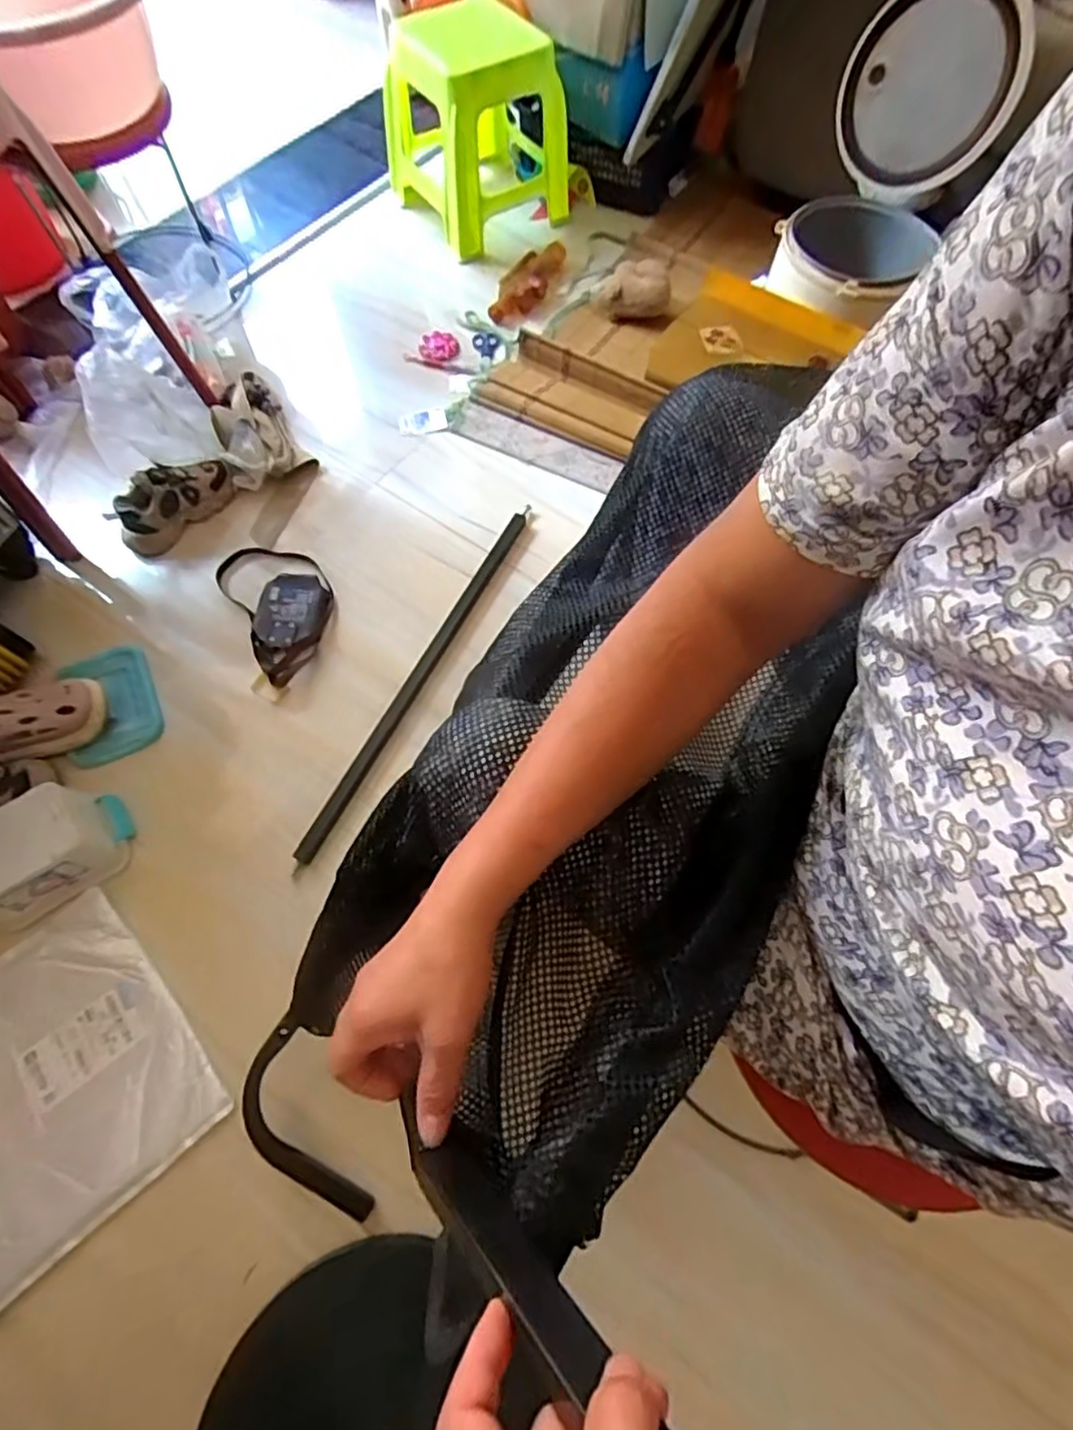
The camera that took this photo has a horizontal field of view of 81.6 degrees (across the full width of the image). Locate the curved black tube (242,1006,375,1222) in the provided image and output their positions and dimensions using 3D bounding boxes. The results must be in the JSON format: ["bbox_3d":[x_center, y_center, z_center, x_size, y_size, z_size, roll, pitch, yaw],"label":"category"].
[{"bbox_3d":[-0.266,0.454,0.683,0.100,0.035,0.223,-26,87,-13],"label":"curved black tube"}]

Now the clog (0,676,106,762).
[{"bbox_3d":[-0.713,0.015,0.858,0.209,0.084,0.093,-20,69,-11],"label":"clog"}]

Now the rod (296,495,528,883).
[{"bbox_3d":[-0.166,-0.074,0.936,0.025,0.026,0.668,26,68,8],"label":"rod"}]

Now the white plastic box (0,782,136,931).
[{"bbox_3d":[-0.627,0.169,0.783,0.175,0.097,0.126,-31,71,-15],"label":"white plastic box"}]

